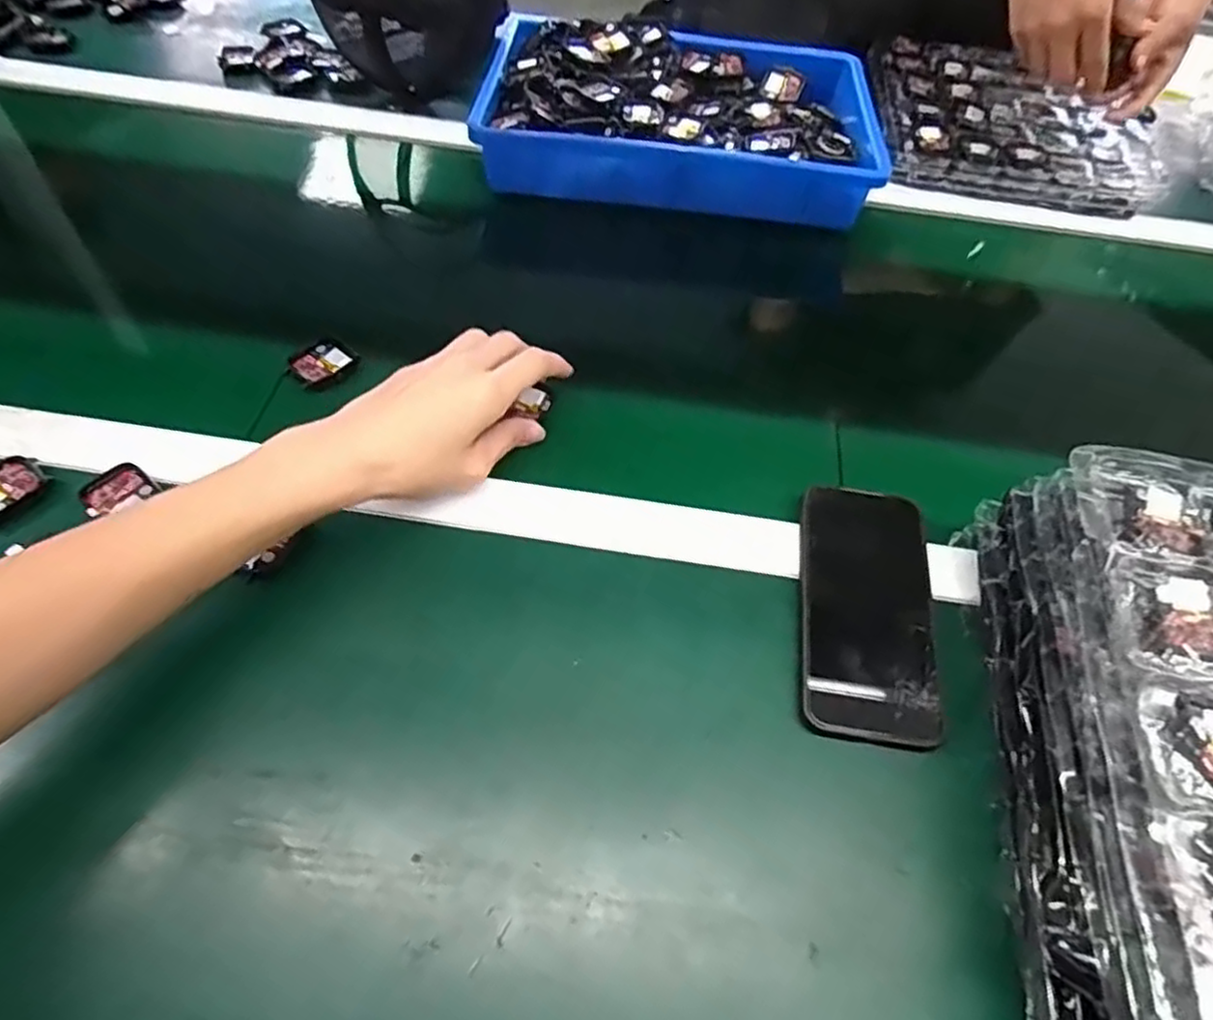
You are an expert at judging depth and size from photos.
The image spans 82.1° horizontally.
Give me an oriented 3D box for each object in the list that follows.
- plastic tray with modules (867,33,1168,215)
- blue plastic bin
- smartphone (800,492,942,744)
[{"bbox_3d":[0.447,-0.436,0.772,0.289,0.041,0.292,10,56,2],"label":"plastic tray with modules"},{"bbox_3d":[0.069,-0.386,0.683,0.369,0.067,0.219,5,56,-2],"label":"blue plastic bin"},{"bbox_3d":[0.158,0.057,0.421,0.078,0.013,0.160,8,56,1],"label":"smartphone"}]

